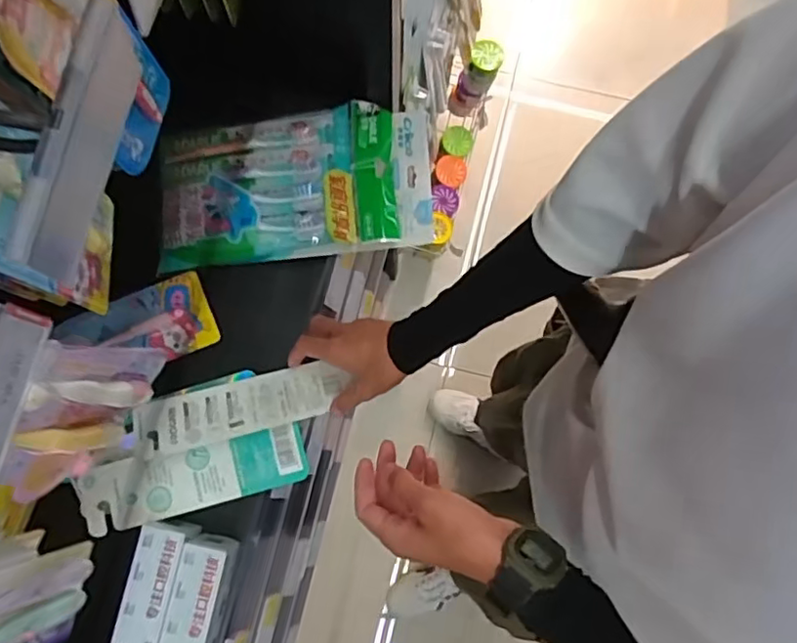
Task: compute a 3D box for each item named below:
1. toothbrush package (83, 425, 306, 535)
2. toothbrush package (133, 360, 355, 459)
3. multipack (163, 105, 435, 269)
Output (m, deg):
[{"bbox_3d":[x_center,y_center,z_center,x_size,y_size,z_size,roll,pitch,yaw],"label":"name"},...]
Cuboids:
[{"bbox_3d":[-0.215,0.161,0.637,0.237,0.026,0.067,-15,80,-3],"label":"toothbrush package"},{"bbox_3d":[-0.166,0.089,0.641,0.208,0.019,0.064,-14,56,-8],"label":"toothbrush package"},{"bbox_3d":[-0.119,-0.154,0.687,0.301,0.047,0.164,-4,80,-1],"label":"multipack"}]

